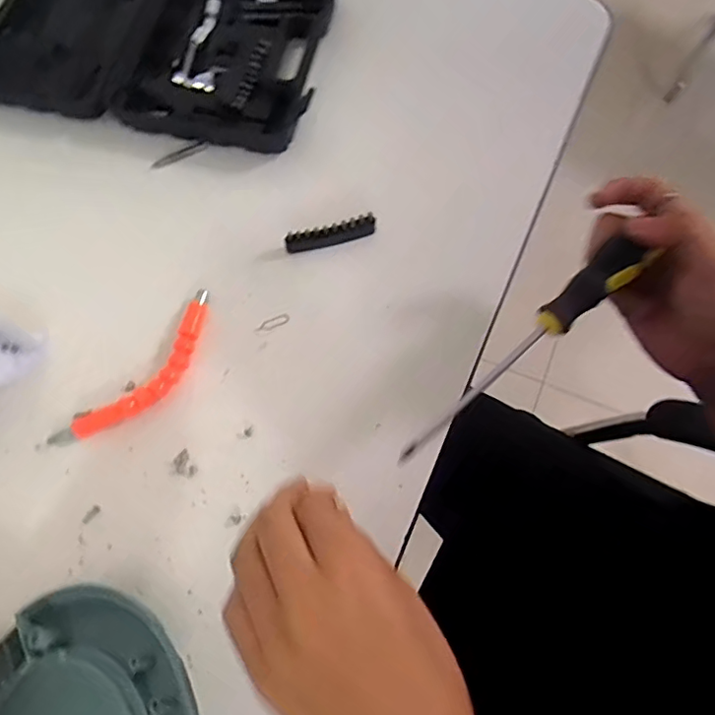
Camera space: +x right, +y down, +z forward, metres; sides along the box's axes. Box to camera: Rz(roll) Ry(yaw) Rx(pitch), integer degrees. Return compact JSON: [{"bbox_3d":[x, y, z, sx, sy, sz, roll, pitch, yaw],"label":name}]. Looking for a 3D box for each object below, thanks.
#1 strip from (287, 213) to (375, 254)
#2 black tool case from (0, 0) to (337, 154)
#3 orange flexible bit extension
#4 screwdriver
[{"bbox_3d":[-0.022,-0.102,0.466,0.075,0.017,0.014,-15,70,-5],"label":"strip"},{"bbox_3d":[-0.200,-0.301,0.518,0.332,0.030,0.193,12,70,5],"label":"black tool case"},{"bbox_3d":[-0.161,0.015,0.430,0.041,0.015,0.156,38,74,13],"label":"orange flexible bit extension"},{"bbox_3d":[0.104,-0.001,0.363,0.200,0.019,0.023,-45,78,11],"label":"screwdriver"}]

